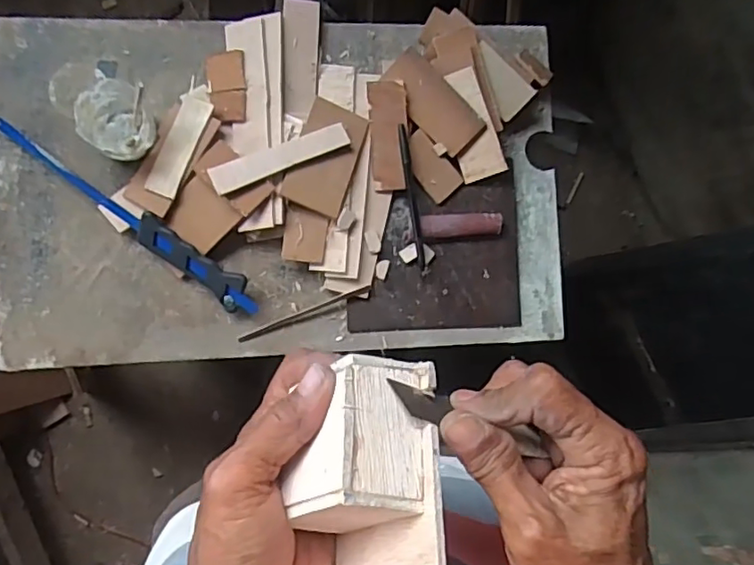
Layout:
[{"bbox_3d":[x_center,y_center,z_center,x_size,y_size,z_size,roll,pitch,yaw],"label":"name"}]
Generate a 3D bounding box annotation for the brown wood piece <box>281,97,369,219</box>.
[{"bbox_3d":[-0.051,-0.124,0.596,0.060,0.005,0.107,20,84,-12],"label":"brown wood piece"}]

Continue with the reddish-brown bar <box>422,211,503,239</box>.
[{"bbox_3d":[0.088,-0.060,0.625,0.087,0.014,0.025,-3,88,-8],"label":"reddish-brown bar"}]

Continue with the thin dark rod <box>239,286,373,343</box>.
[{"bbox_3d":[-0.073,0.031,0.607,0.141,0.010,0.007,-22,91,-8],"label":"thin dark rod"}]

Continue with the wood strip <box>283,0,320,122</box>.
[{"bbox_3d":[-0.078,-0.228,0.606,0.035,0.011,0.123,2,88,-8],"label":"wood strip"}]

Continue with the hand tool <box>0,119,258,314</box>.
[{"bbox_3d":[-0.239,-0.066,0.583,0.296,0.025,0.032,39,83,-5],"label":"hand tool"}]

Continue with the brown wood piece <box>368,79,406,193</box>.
[{"bbox_3d":[0.012,-0.151,0.610,0.037,0.007,0.109,-3,96,-1],"label":"brown wood piece"}]

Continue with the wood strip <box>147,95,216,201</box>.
[{"bbox_3d":[-0.195,-0.135,0.589,0.031,0.009,0.103,21,84,-6],"label":"wood strip"}]

